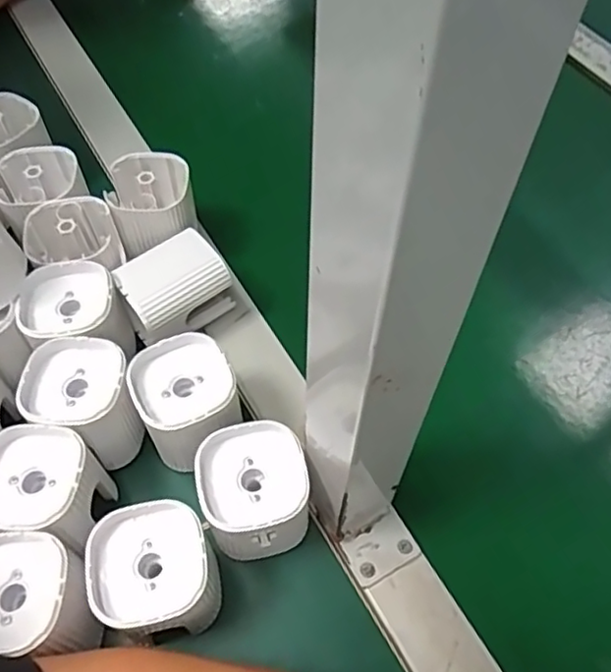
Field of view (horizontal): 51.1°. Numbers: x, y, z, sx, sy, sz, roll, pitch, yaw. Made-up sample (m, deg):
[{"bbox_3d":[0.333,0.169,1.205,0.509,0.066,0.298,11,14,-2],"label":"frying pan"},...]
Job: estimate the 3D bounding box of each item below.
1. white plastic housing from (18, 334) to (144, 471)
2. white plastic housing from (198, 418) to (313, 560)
[{"bbox_3d":[-0.125,0.039,0.365,0.054,0.059,0.062,-14,60,-11],"label":"white plastic housing"},{"bbox_3d":[-0.027,0.085,0.341,0.054,0.066,0.060,-14,60,-10],"label":"white plastic housing"}]

